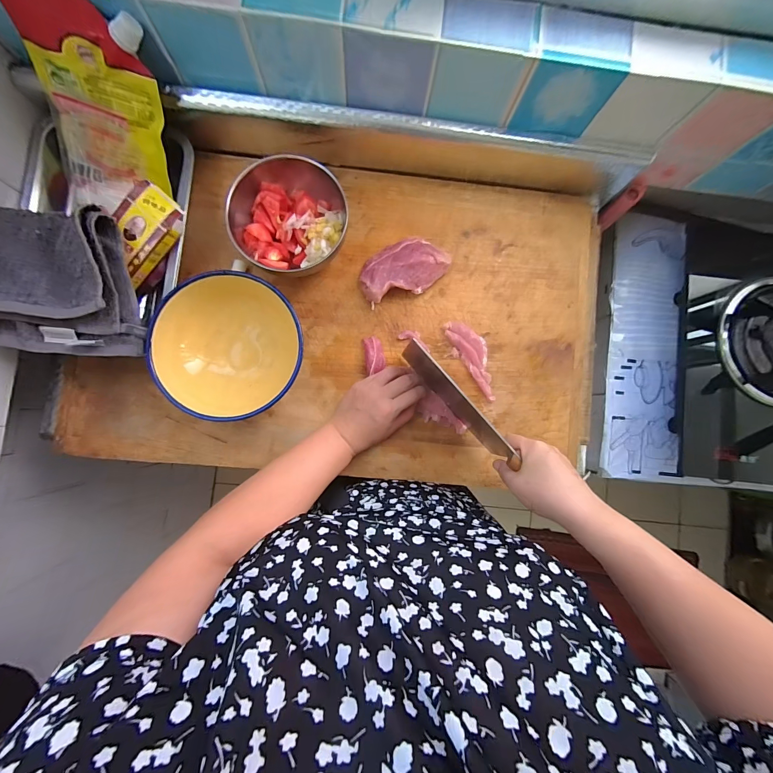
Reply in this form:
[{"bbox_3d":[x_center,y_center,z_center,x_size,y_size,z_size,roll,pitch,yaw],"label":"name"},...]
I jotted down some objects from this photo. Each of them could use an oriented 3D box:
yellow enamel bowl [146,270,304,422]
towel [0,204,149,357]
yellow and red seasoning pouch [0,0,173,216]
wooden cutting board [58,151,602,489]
[{"bbox_3d":[-0.190,-0.049,0.421,0.168,0.060,0.173,0,87,-3],"label":"yellow enamel bowl"},{"bbox_3d":[-0.376,-0.121,0.385,0.172,0.051,0.163,1,86,-3],"label":"towel"},{"bbox_3d":[-0.332,-0.316,0.392,0.128,0.036,0.191,8,128,-5],"label":"yellow and red seasoning pouch"},{"bbox_3d":[-0.044,-0.095,0.469,0.717,0.037,0.433,5,87,-3],"label":"wooden cutting board"}]

